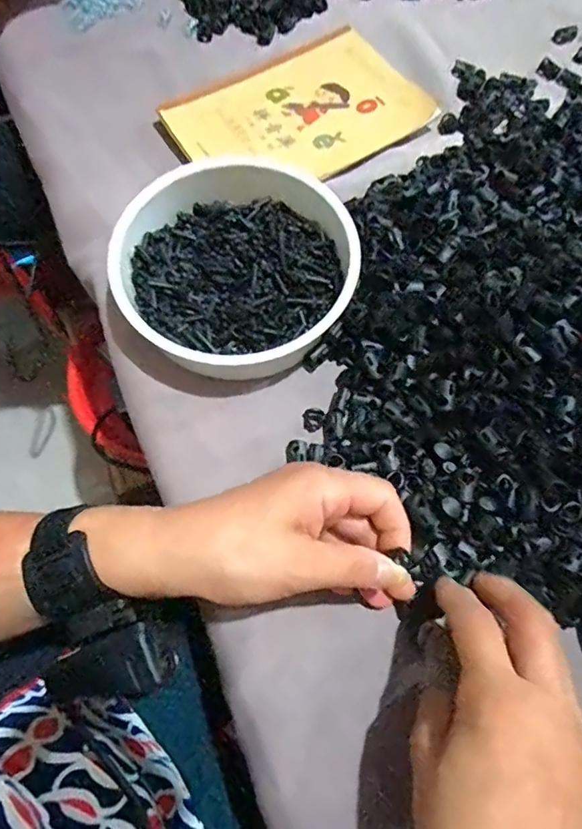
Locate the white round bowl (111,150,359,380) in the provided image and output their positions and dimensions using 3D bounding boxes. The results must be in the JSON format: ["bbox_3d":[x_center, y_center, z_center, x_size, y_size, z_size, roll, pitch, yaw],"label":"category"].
[{"bbox_3d":[-0.035,-0.101,0.373,0.154,0.052,0.165,0,69,0],"label":"white round bowl"}]

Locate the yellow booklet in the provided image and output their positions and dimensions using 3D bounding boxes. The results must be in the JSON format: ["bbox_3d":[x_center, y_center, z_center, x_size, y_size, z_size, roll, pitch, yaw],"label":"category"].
[{"bbox_3d":[0.006,-0.261,0.459,0.199,0.014,0.146,-34,75,-11],"label":"yellow booklet"}]

